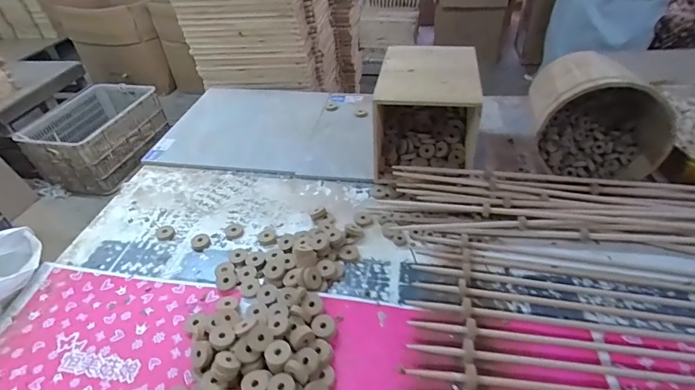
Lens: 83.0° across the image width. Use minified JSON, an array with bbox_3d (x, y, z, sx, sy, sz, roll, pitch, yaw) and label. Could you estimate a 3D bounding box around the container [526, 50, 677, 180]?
[{"bbox_3d":[0.526,-0.190,0.835,0.243,0.213,0.243,8,43,16],"label":"container"}]

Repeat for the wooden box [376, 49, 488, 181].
[{"bbox_3d":[0.180,-0.180,0.886,0.205,0.214,0.262,5,42,13],"label":"wooden box"}]

